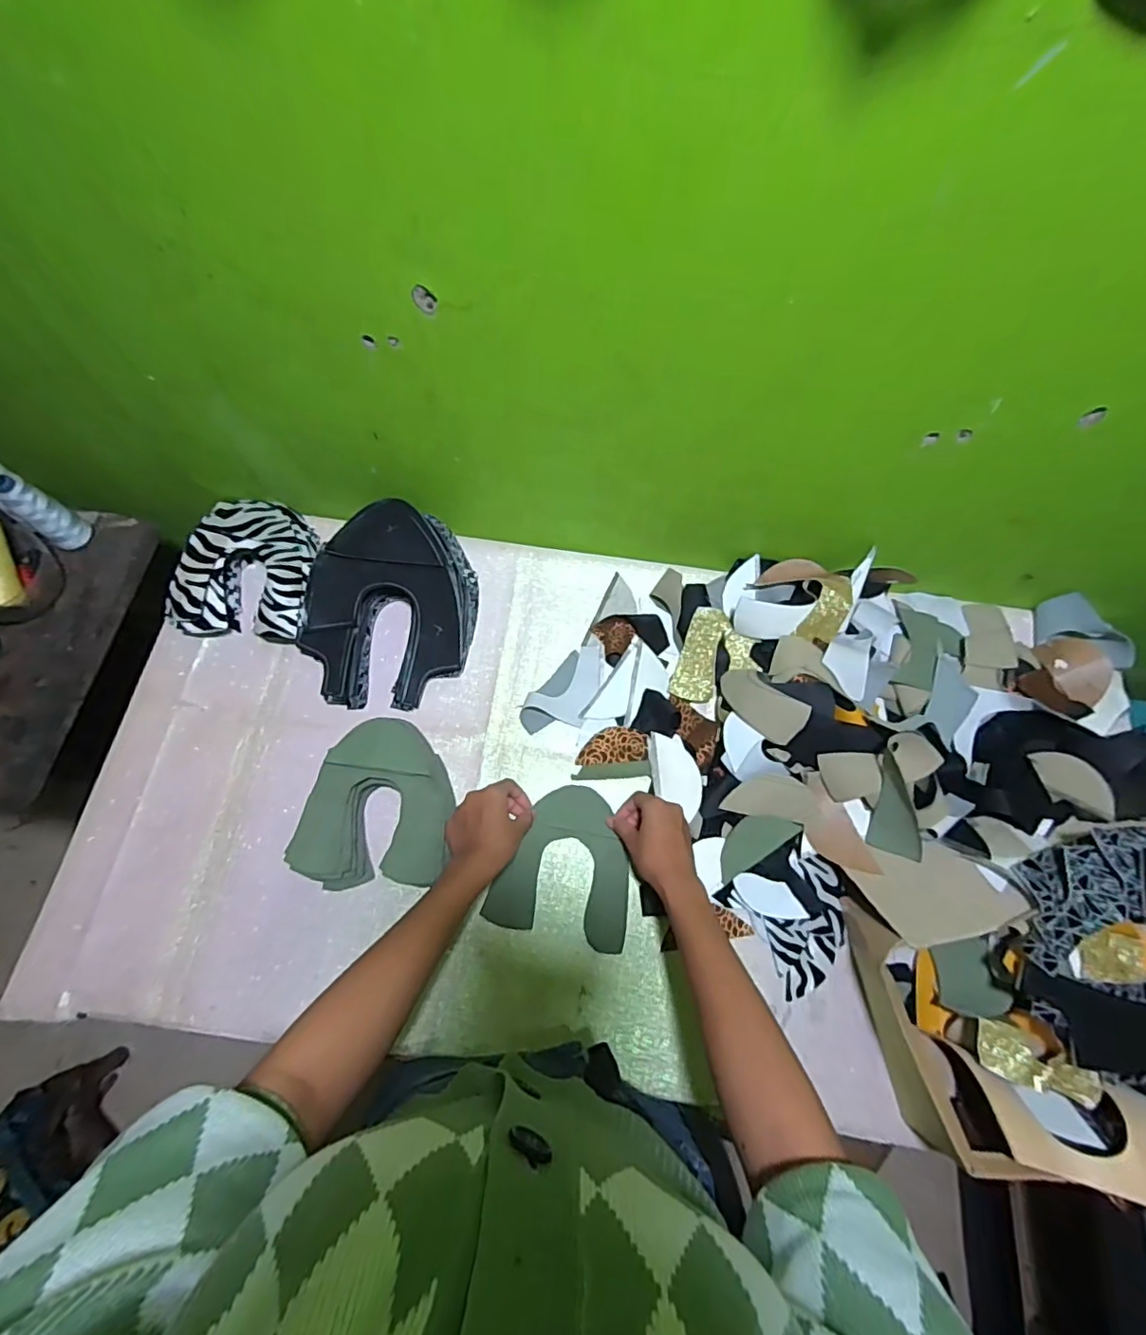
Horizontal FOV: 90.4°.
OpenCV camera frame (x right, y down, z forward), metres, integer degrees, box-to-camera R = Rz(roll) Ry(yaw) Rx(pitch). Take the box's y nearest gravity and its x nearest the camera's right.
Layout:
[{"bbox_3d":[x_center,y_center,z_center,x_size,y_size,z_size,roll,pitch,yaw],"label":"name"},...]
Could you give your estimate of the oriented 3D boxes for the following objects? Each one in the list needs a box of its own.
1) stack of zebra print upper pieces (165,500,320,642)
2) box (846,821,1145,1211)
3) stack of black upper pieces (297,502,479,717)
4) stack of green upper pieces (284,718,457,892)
[{"bbox_3d":[-0.400,-0.126,0.704,0.163,0.076,0.186,2,69,-1],"label":"stack of zebra print upper pieces"},{"bbox_3d":[0.451,0.293,0.528,0.337,0.134,0.260,-17,71,-8],"label":"box"},{"bbox_3d":[-0.221,-0.080,0.681,0.196,0.101,0.241,7,69,0],"label":"stack of black upper pieces"},{"bbox_3d":[-0.209,0.152,0.621,0.152,0.058,0.177,13,69,3],"label":"stack of green upper pieces"}]

